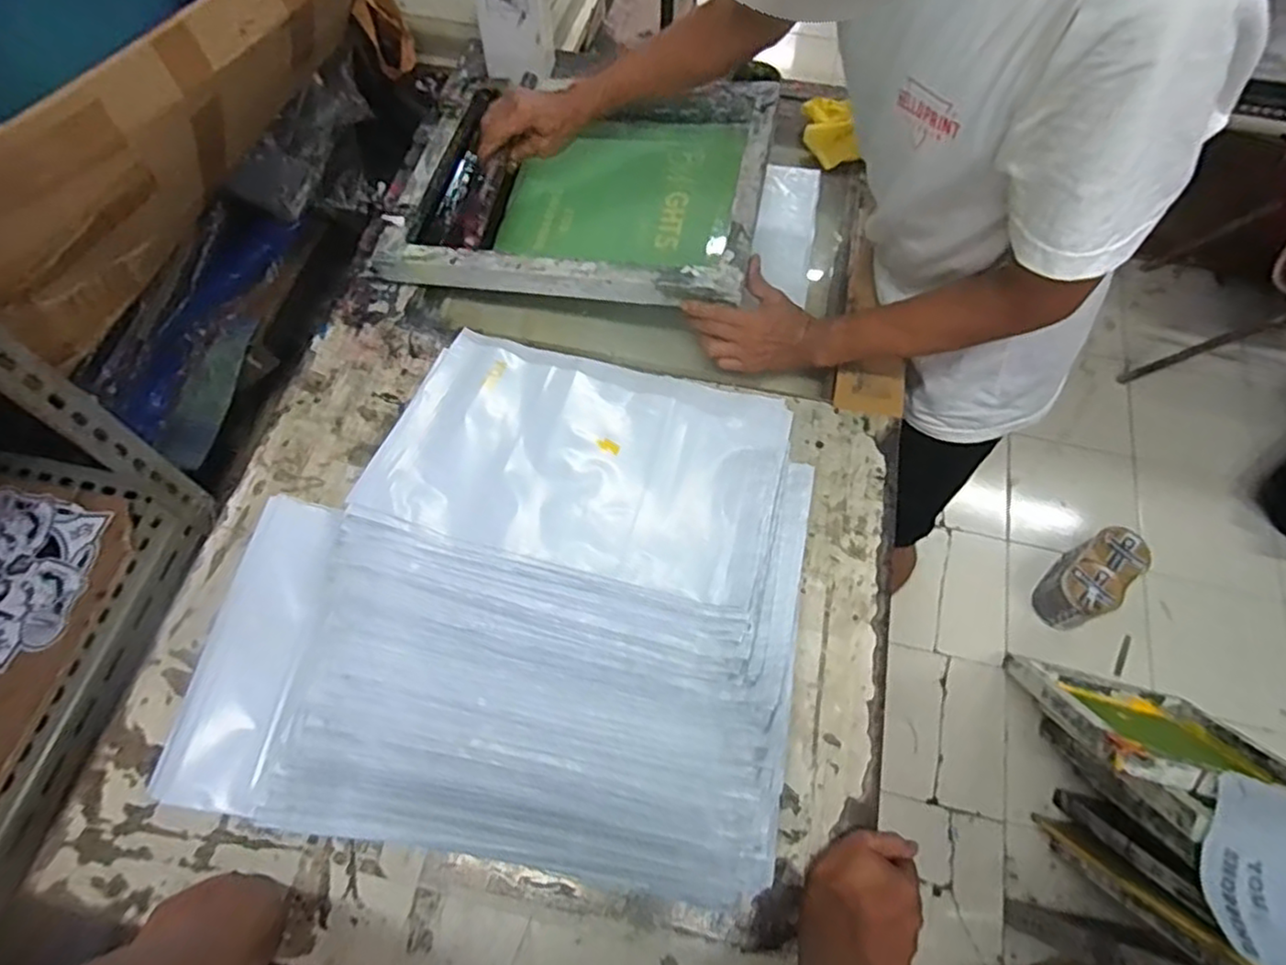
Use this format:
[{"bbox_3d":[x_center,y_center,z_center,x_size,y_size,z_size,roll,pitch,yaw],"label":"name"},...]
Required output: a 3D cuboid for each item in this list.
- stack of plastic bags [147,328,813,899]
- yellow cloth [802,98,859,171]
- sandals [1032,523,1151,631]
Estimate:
[{"bbox_3d":[-0.110,0.080,0.680,0.526,0.064,0.519,10,64,4],"label":"stack of plastic bags"},{"bbox_3d":[0.263,-0.497,0.958,0.078,0.022,0.103,-9,91,27],"label":"yellow cloth"},{"bbox_3d":[0.956,0.209,1.463,0.219,0.152,0.119,-40,71,-18],"label":"sandals"}]

